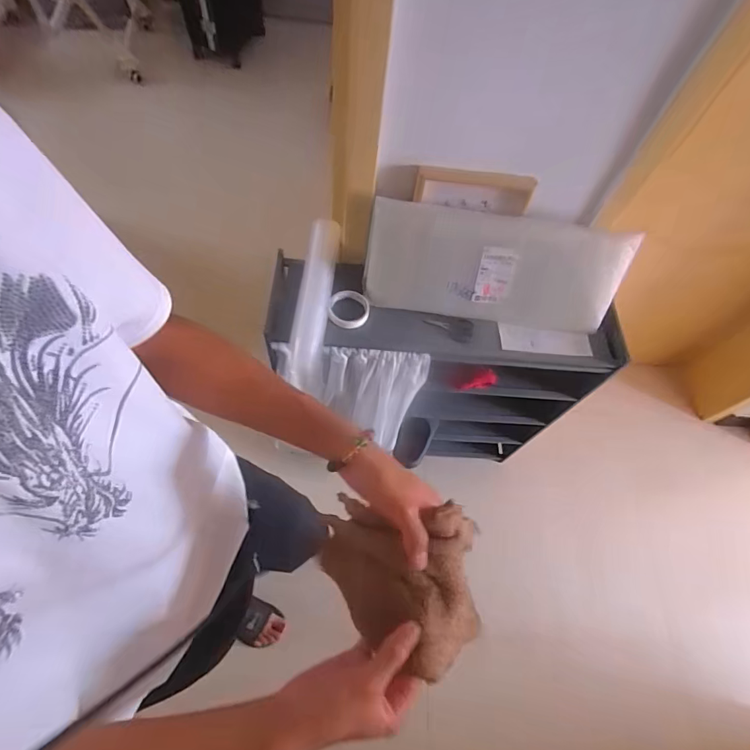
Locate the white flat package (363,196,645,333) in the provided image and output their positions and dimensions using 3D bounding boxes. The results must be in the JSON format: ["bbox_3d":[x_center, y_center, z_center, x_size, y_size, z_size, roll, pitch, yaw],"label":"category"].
[{"bbox_3d":[0.242,-0.214,0.904,0.512,0.233,0.019,9,44,2],"label":"white flat package"}]

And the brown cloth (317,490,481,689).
[{"bbox_3d":[0.027,0.212,0.455,0.156,0.111,0.166,-8,71,-3],"label":"brown cloth"}]

